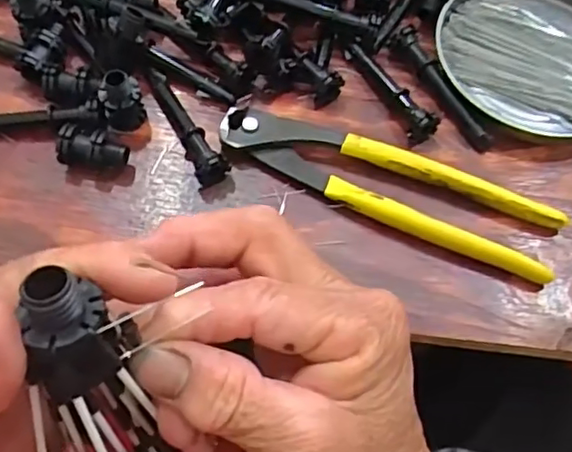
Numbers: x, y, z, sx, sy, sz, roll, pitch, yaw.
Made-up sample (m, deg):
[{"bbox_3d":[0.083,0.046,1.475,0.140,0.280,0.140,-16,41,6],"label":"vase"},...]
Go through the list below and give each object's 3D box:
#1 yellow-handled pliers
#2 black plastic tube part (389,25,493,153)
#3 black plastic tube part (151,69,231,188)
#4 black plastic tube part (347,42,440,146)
[{"bbox_3d":[0.058,-0.024,0.357,0.200,0.016,0.048,21,64,7],"label":"yellow-handled pliers"},{"bbox_3d":[0.100,-0.088,0.388,0.015,0.015,0.096,-27,68,-16],"label":"black plastic tube part"},{"bbox_3d":[-0.061,-0.061,0.366,0.019,0.019,0.087,-26,68,-16],"label":"black plastic tube part"},{"bbox_3d":[0.068,-0.090,0.385,0.020,0.020,0.081,-25,67,-15],"label":"black plastic tube part"}]

